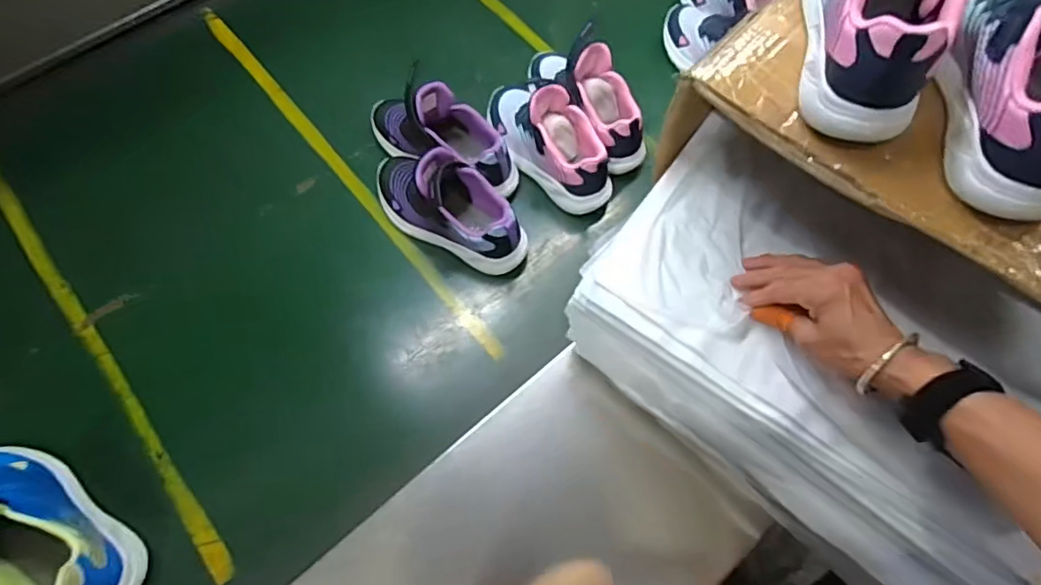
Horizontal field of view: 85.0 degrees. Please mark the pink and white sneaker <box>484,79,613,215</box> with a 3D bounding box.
[{"bbox_3d":[0.030,-0.196,0.698,0.207,0.105,0.076,41,72,15],"label":"pink and white sneaker"}]

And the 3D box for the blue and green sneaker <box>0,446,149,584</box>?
[{"bbox_3d":[-0.445,0.210,0.509,0.217,0.131,0.076,34,70,12],"label":"blue and green sneaker"}]

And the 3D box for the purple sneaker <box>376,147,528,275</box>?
[{"bbox_3d":[-0.088,-0.109,0.658,0.206,0.105,0.080,28,69,10],"label":"purple sneaker"}]

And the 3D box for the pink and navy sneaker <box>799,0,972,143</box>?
[{"bbox_3d":[0.247,-0.204,0.386,0.071,0.094,0.185,13,67,4],"label":"pink and navy sneaker"}]

